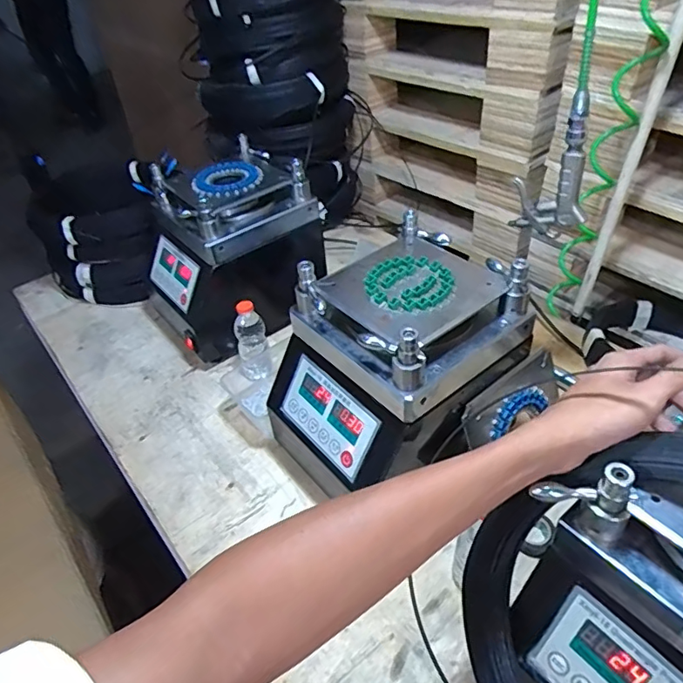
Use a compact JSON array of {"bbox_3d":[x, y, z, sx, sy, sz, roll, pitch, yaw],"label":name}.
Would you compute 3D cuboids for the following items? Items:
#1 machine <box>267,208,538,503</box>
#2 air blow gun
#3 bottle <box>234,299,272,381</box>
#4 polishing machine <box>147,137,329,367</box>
[{"bbox_3d":[0.067,0.033,0.678,0.268,0.240,0.215,-31,46,-24],"label":"machine"},{"bbox_3d":[0.259,-0.210,0.640,0.094,0.172,0.021,28,52,33],"label":"air blow gun"},{"bbox_3d":[-0.150,-0.001,0.861,0.051,0.131,0.048,-12,41,-5],"label":"bottle"},{"bbox_3d":[-0.205,-0.168,0.966,0.288,0.273,0.254,-27,45,-21],"label":"polishing machine"}]

